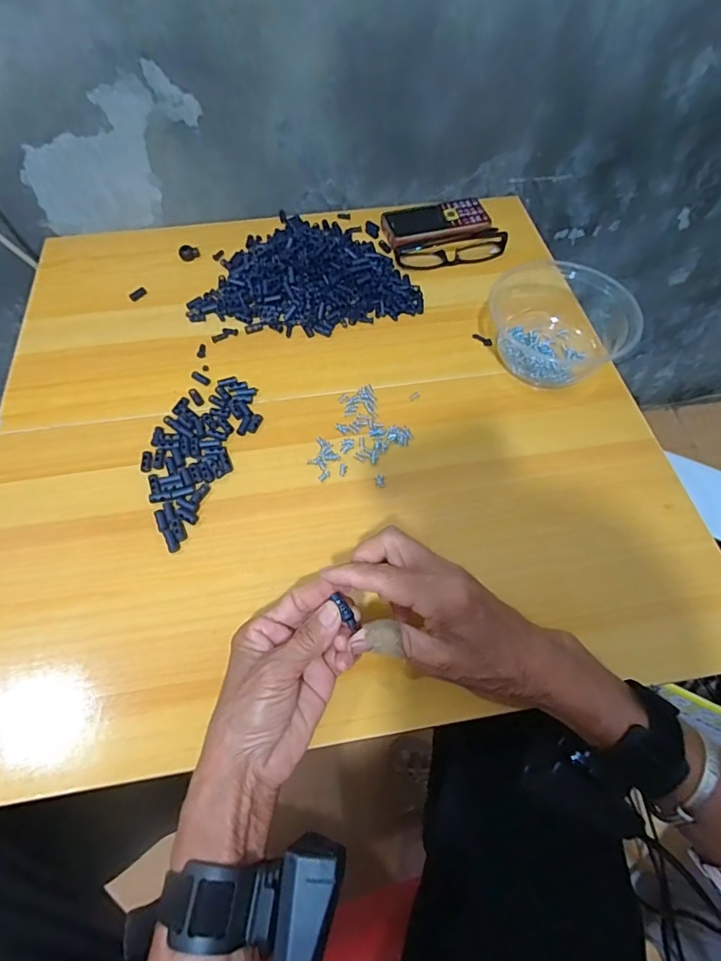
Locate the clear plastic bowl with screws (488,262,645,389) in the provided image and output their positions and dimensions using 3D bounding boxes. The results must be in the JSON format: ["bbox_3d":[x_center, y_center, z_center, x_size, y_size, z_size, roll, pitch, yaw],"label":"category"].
[{"bbox_3d":[0.199,-0.166,0.490,0.133,0.063,0.125,0,60,0],"label":"clear plastic bowl with screws"}]

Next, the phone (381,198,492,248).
[{"bbox_3d":[0.091,-0.311,0.598,0.124,0.013,0.056,-11,60,-7],"label":"phone"}]

